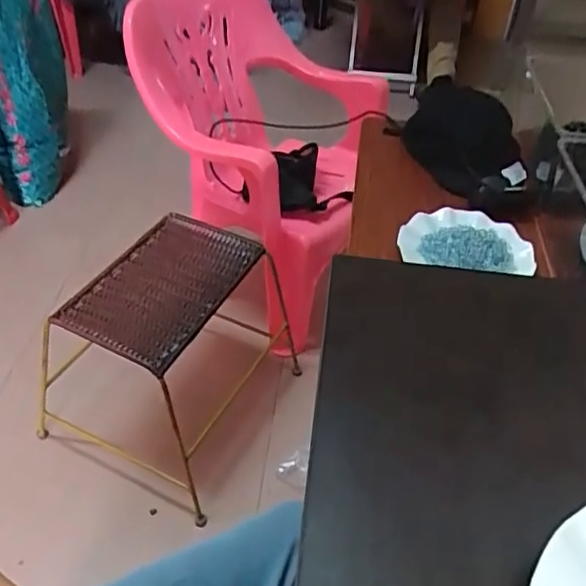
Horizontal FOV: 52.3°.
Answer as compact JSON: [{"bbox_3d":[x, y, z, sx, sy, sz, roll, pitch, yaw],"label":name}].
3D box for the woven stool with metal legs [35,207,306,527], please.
[{"bbox_3d":[-0.232,0.103,1.142,0.353,0.320,0.399,21,46,19],"label":"woven stool with metal legs"}]

